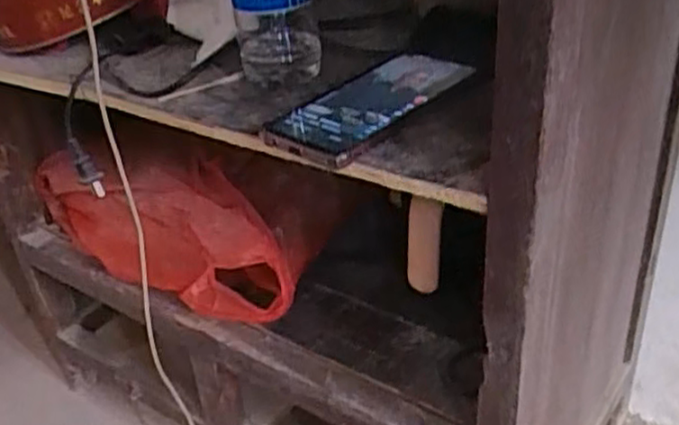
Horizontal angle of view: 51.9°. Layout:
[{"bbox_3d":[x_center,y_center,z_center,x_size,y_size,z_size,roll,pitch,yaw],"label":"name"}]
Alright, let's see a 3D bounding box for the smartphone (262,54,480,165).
[{"bbox_3d":[0.020,-0.077,0.481,0.069,0.009,0.145,22,45,35],"label":"smartphone"}]

